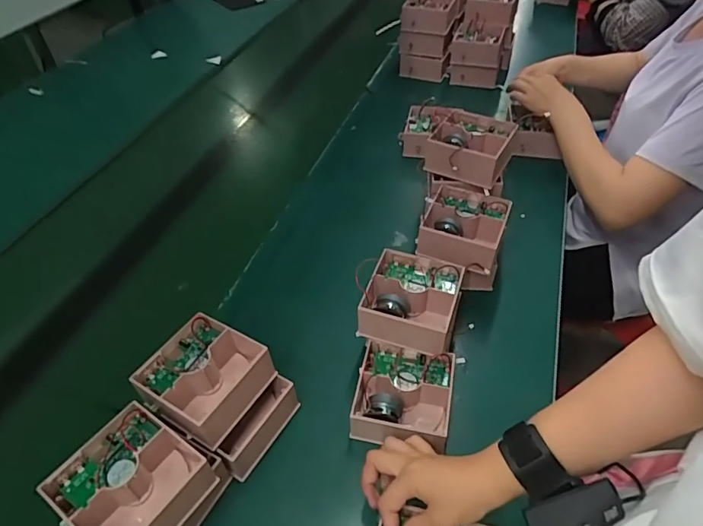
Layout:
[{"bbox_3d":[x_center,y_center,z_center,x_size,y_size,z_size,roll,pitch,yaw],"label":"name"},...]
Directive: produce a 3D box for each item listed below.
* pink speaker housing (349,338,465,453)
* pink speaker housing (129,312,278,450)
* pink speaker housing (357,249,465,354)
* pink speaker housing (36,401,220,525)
[{"bbox_3d":[0.059,0.150,0.535,0.103,0.048,0.107,7,47,10],"label":"pink speaker housing"},{"bbox_3d":[-0.151,0.116,0.501,0.105,0.047,0.106,21,51,22],"label":"pink speaker housing"},{"bbox_3d":[0.071,0.045,0.566,0.104,0.052,0.106,11,47,14],"label":"pink speaker housing"},{"bbox_3d":[-0.195,0.198,0.427,0.102,0.050,0.102,25,52,25],"label":"pink speaker housing"}]

